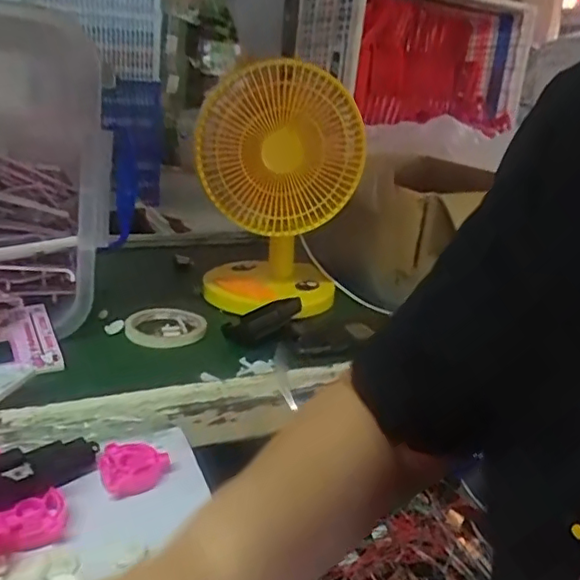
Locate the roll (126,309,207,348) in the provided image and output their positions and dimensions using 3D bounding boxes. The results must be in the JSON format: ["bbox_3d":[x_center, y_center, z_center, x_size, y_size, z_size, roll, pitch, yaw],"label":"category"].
[{"bbox_3d":[-0.155,0.050,0.752,0.096,0.020,0.096,4,21,-2],"label":"roll"}]

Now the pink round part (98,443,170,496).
[{"bbox_3d":[-0.128,0.144,0.490,0.053,0.013,0.050,4,21,-2],"label":"pink round part"}]

